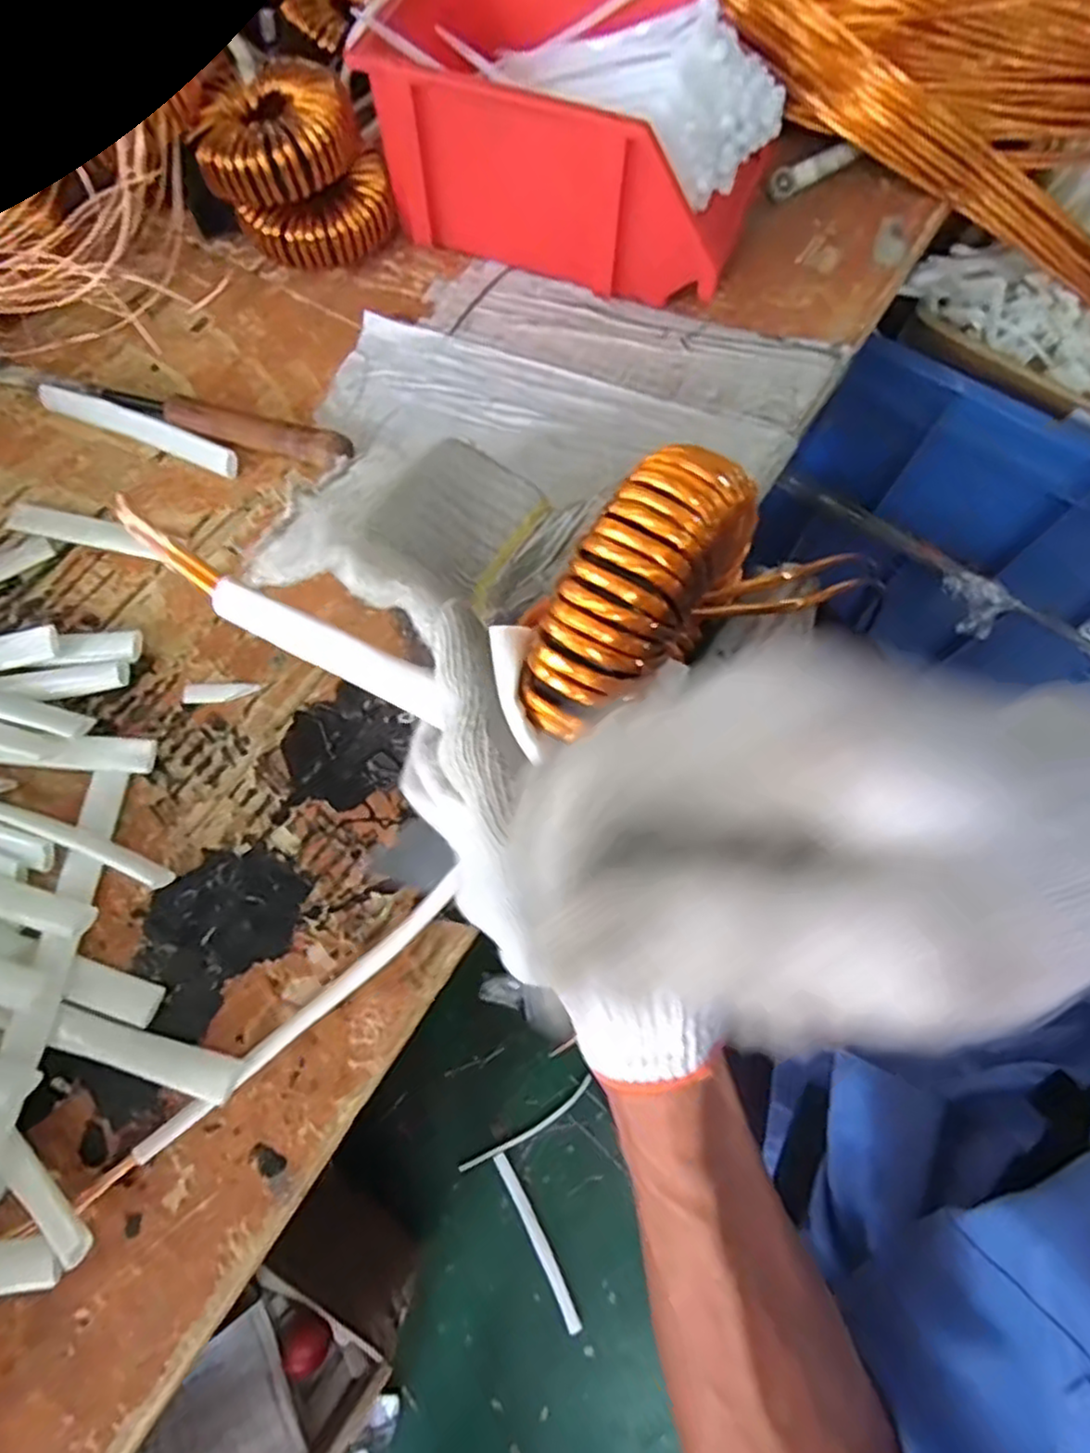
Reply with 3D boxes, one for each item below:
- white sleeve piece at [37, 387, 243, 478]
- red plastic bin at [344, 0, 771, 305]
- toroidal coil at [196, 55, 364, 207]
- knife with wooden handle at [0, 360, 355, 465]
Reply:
[{"bbox_3d":[-0.259,-0.191,0.459,0.144,0.016,0.016,23,72,7],"label":"white sleeve piece"},{"bbox_3d":[0.015,-0.407,0.488,0.263,0.104,0.157,21,72,6],"label":"red plastic bin"},{"bbox_3d":[-0.176,-0.393,0.478,0.081,0.031,0.105,33,74,10],"label":"toroidal coil"},{"bbox_3d":[-0.252,-0.205,0.460,0.273,0.026,0.021,18,71,5],"label":"knife with wooden handle"}]

